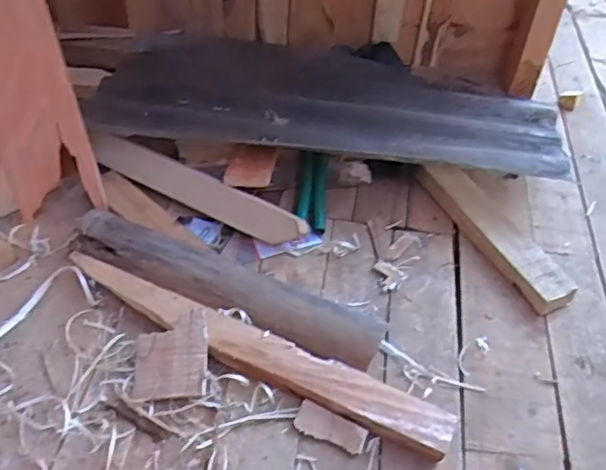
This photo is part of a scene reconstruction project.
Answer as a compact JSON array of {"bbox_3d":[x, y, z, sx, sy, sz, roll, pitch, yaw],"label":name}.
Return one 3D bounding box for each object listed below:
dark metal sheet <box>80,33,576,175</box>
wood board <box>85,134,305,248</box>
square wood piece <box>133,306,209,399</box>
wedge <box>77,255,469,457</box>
[{"bbox_3d":[0.038,-0.232,0.991,0.748,0.061,0.348,11,45,7],"label":"dark metal sheet"},{"bbox_3d":[-0.160,-0.069,0.869,0.353,0.052,0.017,25,9,15],"label":"wood board"},{"bbox_3d":[-0.152,0.137,0.686,0.083,0.013,0.097,-4,61,1],"label":"square wood piece"},{"bbox_3d":[-0.067,0.131,0.704,0.496,0.035,0.058,20,47,17],"label":"wedge"}]

